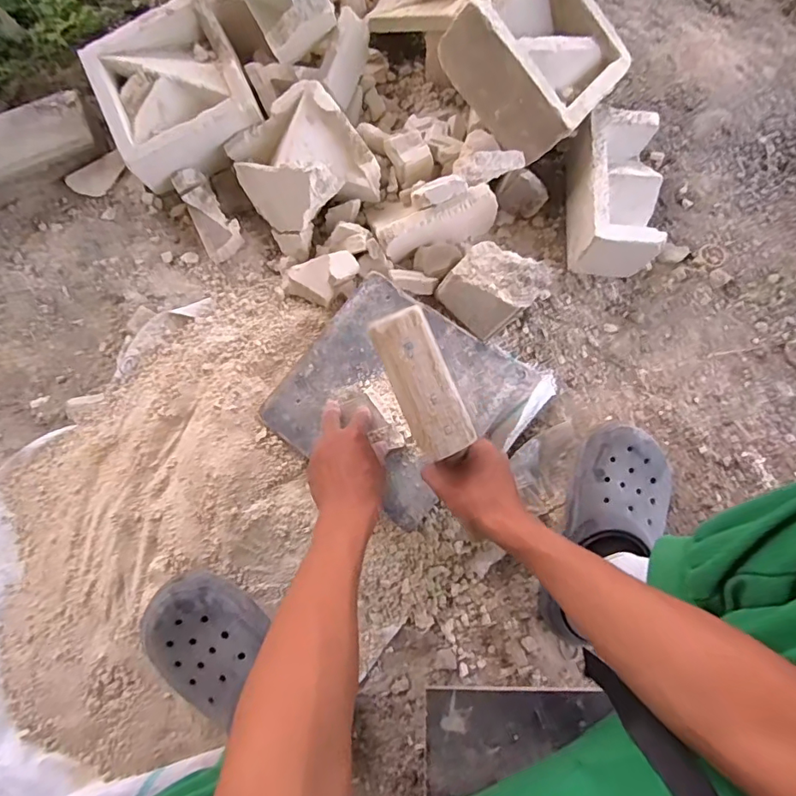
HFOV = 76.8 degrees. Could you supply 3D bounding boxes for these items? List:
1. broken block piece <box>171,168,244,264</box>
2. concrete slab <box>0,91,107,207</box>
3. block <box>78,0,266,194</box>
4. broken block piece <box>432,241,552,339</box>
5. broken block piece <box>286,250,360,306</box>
[{"bbox_3d":[-0.276,-0.270,0.744,0.058,0.049,0.140,-26,79,-6],"label":"broken block piece"},{"bbox_3d":[-0.556,-0.366,0.761,0.217,0.075,0.098,-23,79,-5],"label":"concrete slab"},{"bbox_3d":[-0.322,-0.441,0.730,0.201,0.090,0.208,-25,79,-5],"label":"block"},{"bbox_3d":[0.127,-0.145,0.691,0.100,0.099,0.107,-44,81,-9],"label":"broken block piece"},{"bbox_3d":[-0.100,-0.162,0.679,0.093,0.038,0.057,-15,78,-3],"label":"broken block piece"}]

